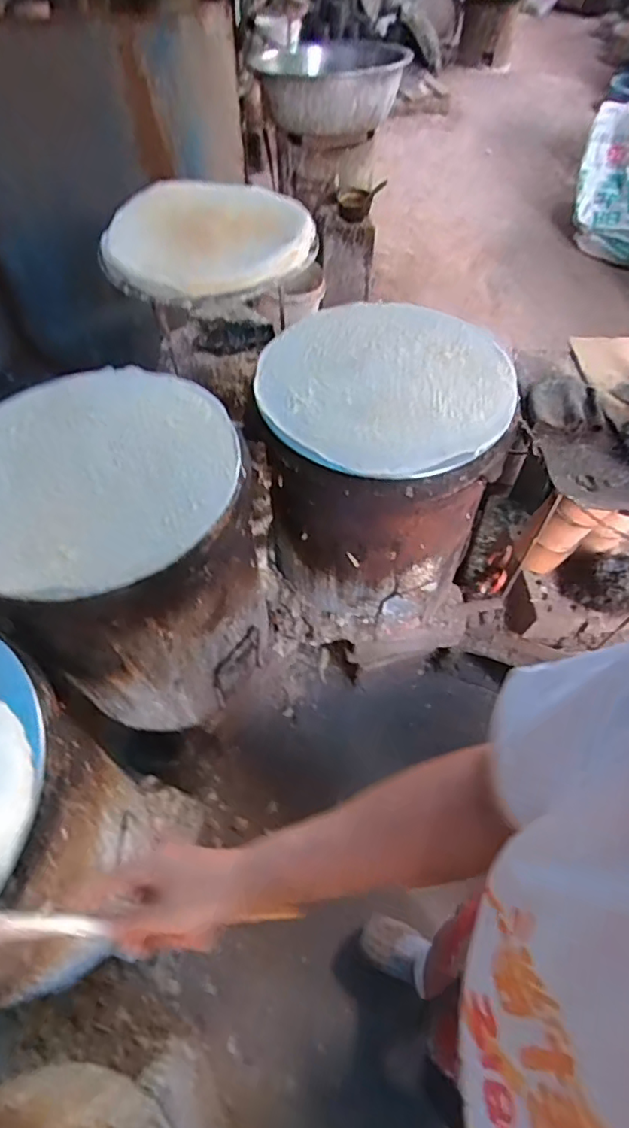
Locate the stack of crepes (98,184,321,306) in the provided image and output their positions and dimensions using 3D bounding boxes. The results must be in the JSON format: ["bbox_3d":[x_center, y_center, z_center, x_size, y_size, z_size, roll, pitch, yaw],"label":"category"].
[{"bbox_3d":[-0.184,-0.602,1.053,0.350,0.050,0.370,12,56,9],"label":"stack of crepes"}]

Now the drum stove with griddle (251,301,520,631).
[{"bbox_3d":[0.098,-0.135,1.015,0.366,0.460,0.372,14,57,10],"label":"drum stove with griddle"}]

